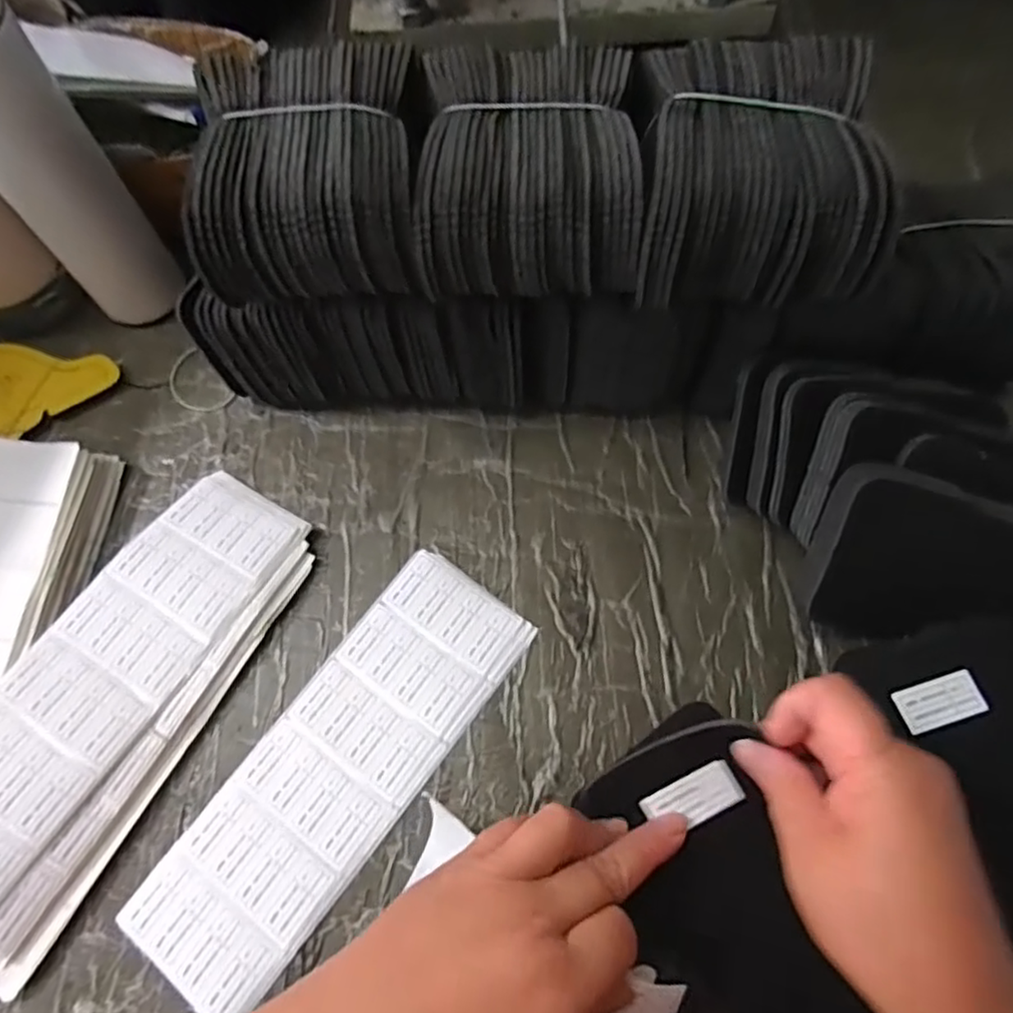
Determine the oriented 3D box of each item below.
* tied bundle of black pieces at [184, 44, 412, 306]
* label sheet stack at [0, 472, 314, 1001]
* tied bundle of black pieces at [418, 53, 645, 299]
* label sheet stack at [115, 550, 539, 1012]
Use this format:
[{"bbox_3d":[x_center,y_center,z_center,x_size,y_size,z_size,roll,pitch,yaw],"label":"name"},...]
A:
[{"bbox_3d":[-0.103,-0.181,0.356,0.120,0.065,0.126,-5,68,-1],"label":"tied bundle of black pieces"},{"bbox_3d":[-0.228,0.106,0.374,0.104,0.040,0.278,26,71,11],"label":"label sheet stack"},{"bbox_3d":[0.013,-0.183,0.351,0.109,0.055,0.126,2,68,1],"label":"tied bundle of black pieces"},{"bbox_3d":[-0.093,0.146,0.372,0.091,0.012,0.255,34,72,13],"label":"label sheet stack"}]

